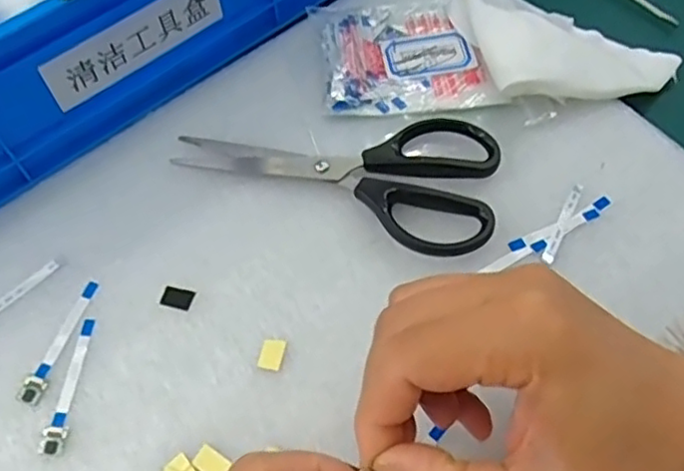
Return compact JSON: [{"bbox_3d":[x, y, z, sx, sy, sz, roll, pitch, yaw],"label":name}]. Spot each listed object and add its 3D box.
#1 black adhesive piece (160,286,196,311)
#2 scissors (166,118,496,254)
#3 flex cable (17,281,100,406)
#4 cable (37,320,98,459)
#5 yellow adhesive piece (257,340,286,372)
[{"bbox_3d":[-0.077,0.029,0.303,0.015,0.004,0.011,15,63,8],"label":"black adhesive piece"},{"bbox_3d":[0.001,-0.042,0.334,0.161,0.010,0.072,19,65,10],"label":"scissors"},{"bbox_3d":[-0.128,0.046,0.291,0.010,0.004,0.060,14,64,7],"label":"flex cable"},{"bbox_3d":[-0.119,0.065,0.282,0.009,0.004,0.060,5,63,3],"label":"cable"},{"bbox_3d":[-0.032,0.053,0.289,0.010,0.004,0.014,9,64,5],"label":"yellow adhesive piece"}]

